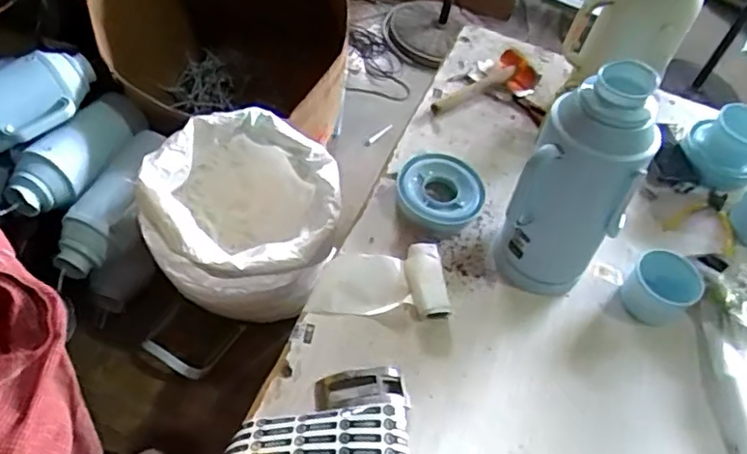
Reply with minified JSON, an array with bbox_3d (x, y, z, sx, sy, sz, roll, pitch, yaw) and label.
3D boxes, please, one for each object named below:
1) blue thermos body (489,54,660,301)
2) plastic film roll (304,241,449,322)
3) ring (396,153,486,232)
[{"bbox_3d":[0.299,-0.052,0.912,0.161,0.361,0.138,28,56,11],"label":"blue thermos body"},{"bbox_3d":[0.004,0.090,0.986,0.226,0.048,0.123,3,54,-6],"label":"plastic film roll"},{"bbox_3d":[0.116,-0.064,1.079,0.156,0.035,0.145,27,56,10],"label":"ring"}]

